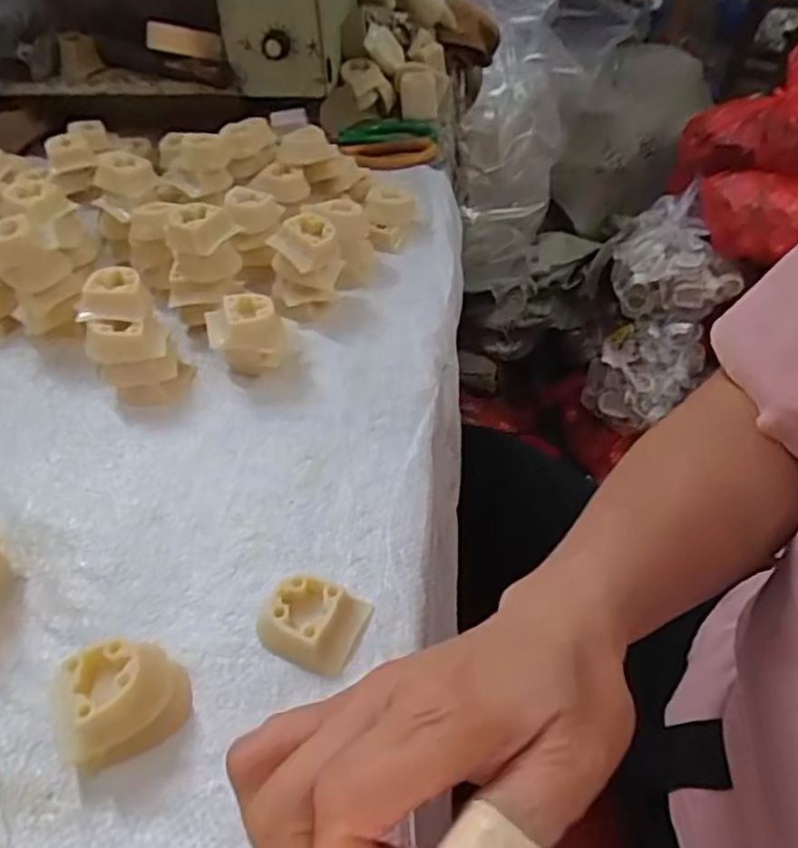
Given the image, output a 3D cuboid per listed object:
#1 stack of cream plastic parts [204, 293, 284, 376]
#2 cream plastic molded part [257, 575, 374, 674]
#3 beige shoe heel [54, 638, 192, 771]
[{"bbox_3d":[-0.095,-0.052,0.431,0.043,0.046,0.033,-11,44,-10],"label":"stack of cream plastic parts"},{"bbox_3d":[-0.038,0.086,0.306,0.043,0.019,0.037,12,45,14],"label":"cream plastic molded part"},{"bbox_3d":[-0.108,0.111,0.273,0.046,0.033,0.039,-10,44,-9],"label":"beige shoe heel"}]

